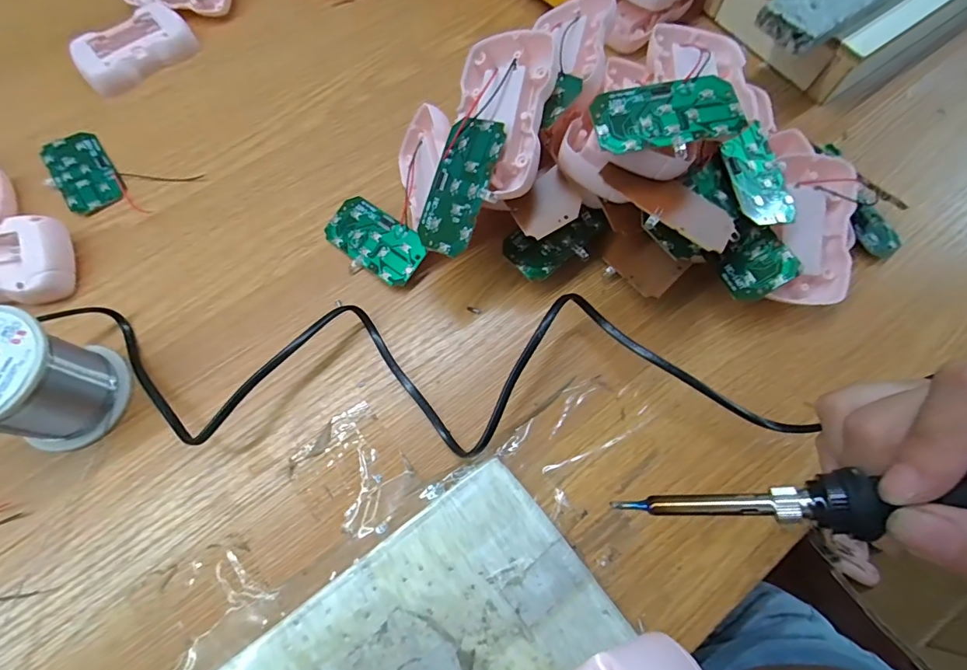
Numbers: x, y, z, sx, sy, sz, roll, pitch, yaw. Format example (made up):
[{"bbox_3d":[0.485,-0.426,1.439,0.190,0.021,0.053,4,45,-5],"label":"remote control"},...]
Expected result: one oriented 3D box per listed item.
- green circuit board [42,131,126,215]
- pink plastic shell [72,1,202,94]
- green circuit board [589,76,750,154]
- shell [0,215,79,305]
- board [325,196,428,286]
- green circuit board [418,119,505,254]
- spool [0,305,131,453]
[{"bbox_3d":[-0.288,-0.119,0.331,0.037,0.004,0.076,-35,73,-14],"label":"green circuit board"},{"bbox_3d":[-0.277,-0.229,0.368,0.085,0.018,0.050,-38,74,-15],"label":"pink plastic shell"},{"bbox_3d":[0.092,-0.111,0.232,0.072,0.004,0.037,-13,74,-1],"label":"green circuit board"},{"bbox_3d":[-0.306,-0.043,0.290,0.083,0.022,0.051,-8,89,-5],"label":"shell"},{"bbox_3d":[-0.072,-0.063,0.306,0.073,0.004,0.036,35,89,17],"label":"board"},{"bbox_3d":[-0.013,-0.082,0.255,0.036,0.004,0.073,25,100,29],"label":"green circuit board"},{"bbox_3d":[-0.241,0.025,0.245,0.059,0.062,0.060,14,69,4],"label":"spool"}]

